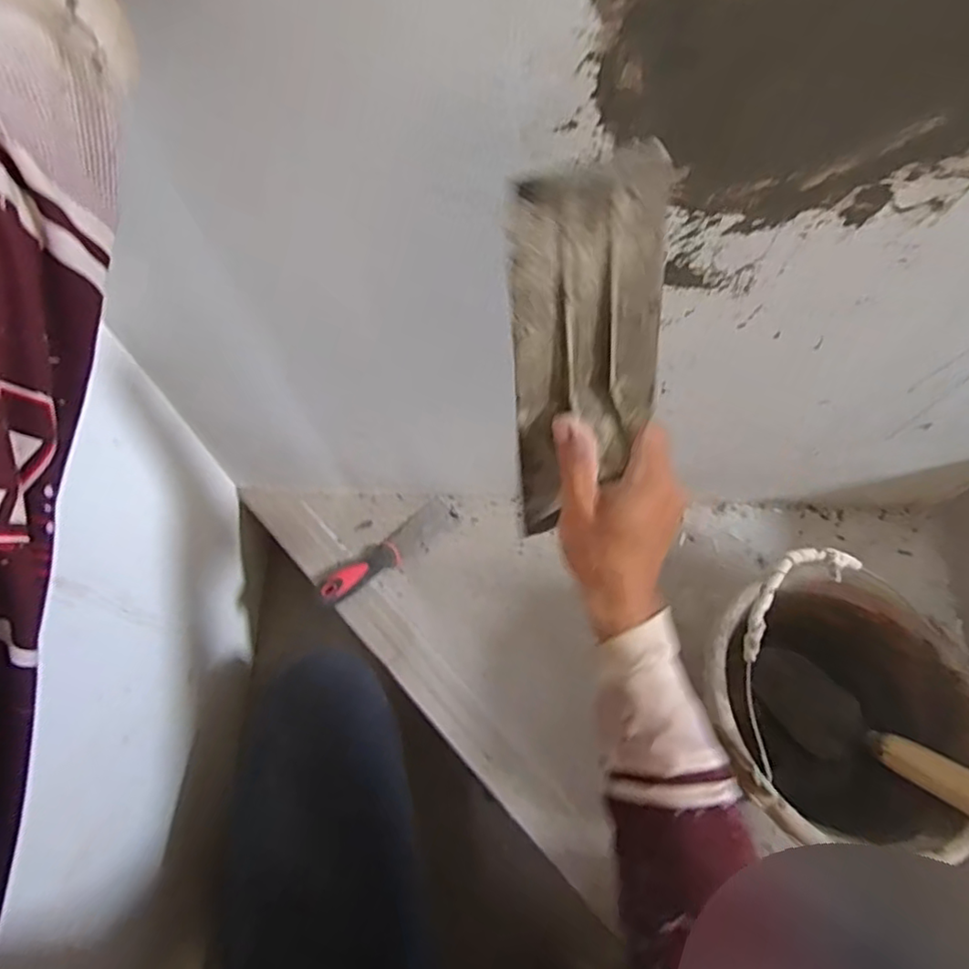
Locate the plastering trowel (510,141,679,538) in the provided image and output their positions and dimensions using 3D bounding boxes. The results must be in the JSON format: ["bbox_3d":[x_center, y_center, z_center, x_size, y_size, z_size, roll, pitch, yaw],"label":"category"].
[{"bbox_3d":[0.068,-0.055,0.403,0.101,0.287,0.052,-5,49,-3],"label":"plastering trowel"}]

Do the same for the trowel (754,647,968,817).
[{"bbox_3d":[0.365,0.248,0.603,0.071,0.271,0.071,-23,104,-11],"label":"trowel"}]

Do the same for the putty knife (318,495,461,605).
[{"bbox_3d":[-0.116,0.078,0.768,0.196,0.027,0.047,-36,71,-16],"label":"putty knife"}]

